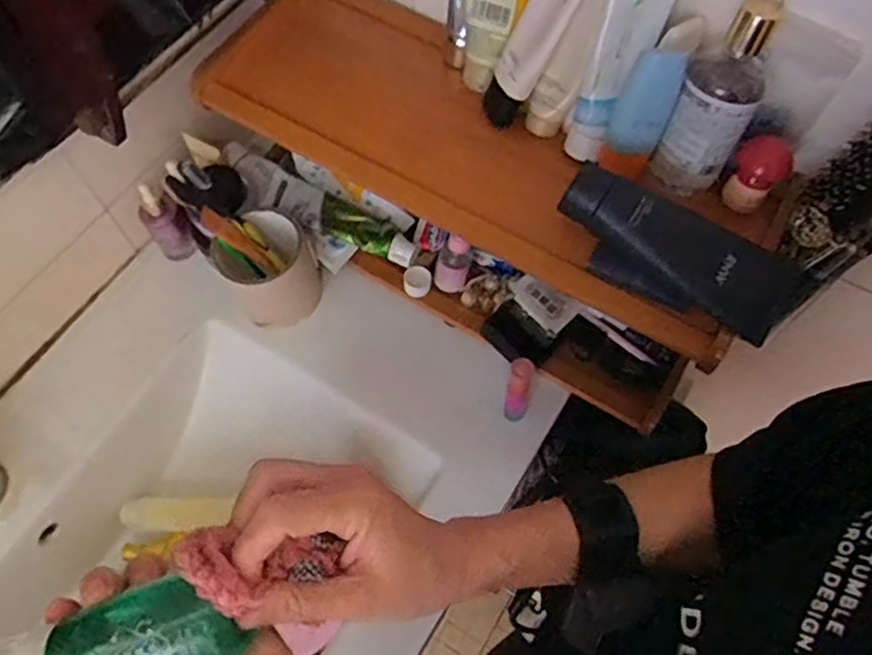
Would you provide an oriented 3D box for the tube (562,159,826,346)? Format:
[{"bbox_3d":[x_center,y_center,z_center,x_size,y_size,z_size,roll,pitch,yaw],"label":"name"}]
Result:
[{"bbox_3d":[0.171,-0.060,0.495,0.169,0.036,0.045,36,67,4],"label":"tube"}]

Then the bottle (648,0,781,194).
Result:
[{"bbox_3d":[0.209,-0.166,0.505,0.054,0.143,0.050,26,40,14],"label":"bottle"}]

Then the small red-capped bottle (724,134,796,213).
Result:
[{"bbox_3d":[0.248,-0.122,0.529,0.034,0.056,0.040,5,62,4],"label":"small red-capped bottle"}]

